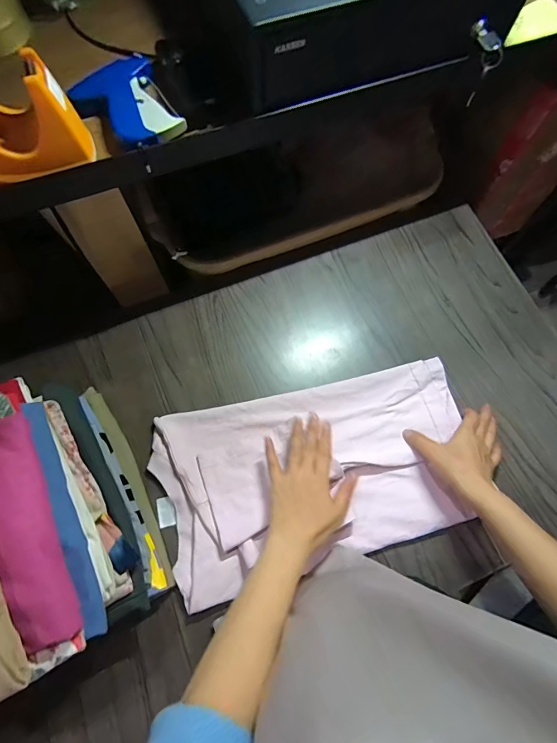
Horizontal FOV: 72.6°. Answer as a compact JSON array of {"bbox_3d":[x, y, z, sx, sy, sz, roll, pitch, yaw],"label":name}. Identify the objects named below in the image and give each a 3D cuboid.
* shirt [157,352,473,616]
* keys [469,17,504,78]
[{"bbox_3d":[0.061,0.145,0.563,0.462,0.027,0.252,-12,73,-6],"label":"shirt"},{"bbox_3d":[0.237,-0.371,0.430,0.019,0.019,0.054,-28,96,-10],"label":"keys"}]

